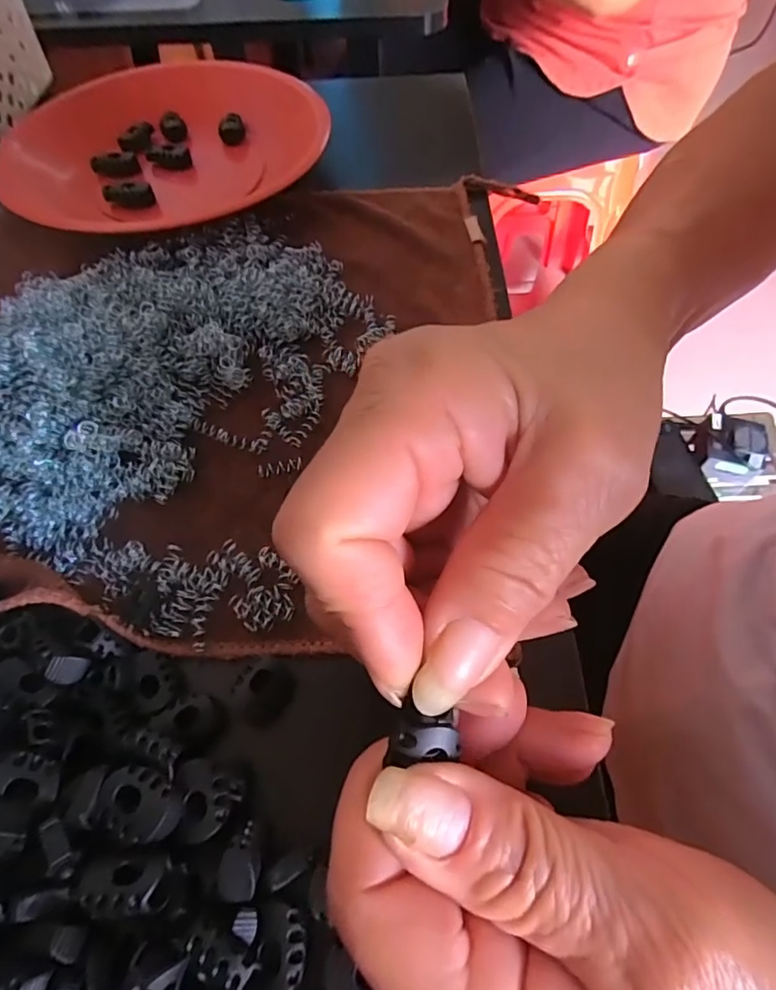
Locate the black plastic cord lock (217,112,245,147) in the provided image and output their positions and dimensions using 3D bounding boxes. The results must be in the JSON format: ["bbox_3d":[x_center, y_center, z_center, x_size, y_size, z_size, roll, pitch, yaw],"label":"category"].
[{"bbox_3d":[-0.106,-0.248,0.360,0.017,0.014,0.018,-12,57,-8],"label":"black plastic cord lock"}]

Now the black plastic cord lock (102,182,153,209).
[{"bbox_3d":[-0.157,-0.180,0.320,0.028,0.011,0.010,7,62,6],"label":"black plastic cord lock"}]

